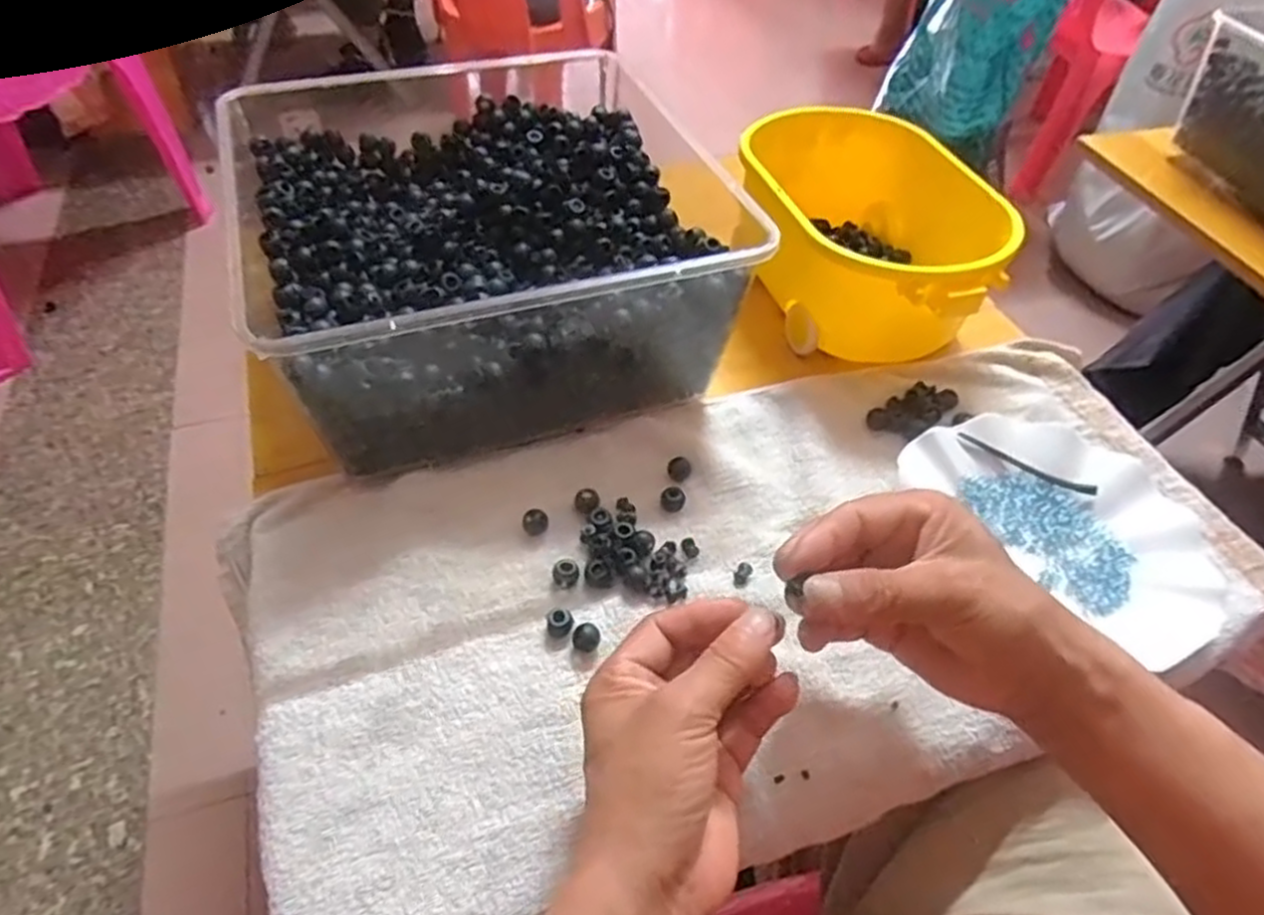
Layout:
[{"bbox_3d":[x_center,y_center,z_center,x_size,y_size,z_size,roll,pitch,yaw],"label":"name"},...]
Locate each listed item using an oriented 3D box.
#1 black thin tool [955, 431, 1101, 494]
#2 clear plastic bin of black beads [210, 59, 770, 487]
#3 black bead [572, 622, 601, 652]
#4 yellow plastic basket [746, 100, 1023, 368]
[{"bbox_3d":[0.261,0.005,0.505,0.089,0.007,0.010,26,52,18],"label":"black thin tool"},{"bbox_3d":[-0.098,-0.140,0.539,0.275,0.142,0.284,-14,51,-16],"label":"clear plastic bin of black beads"},{"bbox_3d":[-0.025,0.100,0.420,0.015,0.010,0.013,13,49,8],"label":"black bead"},{"bbox_3d":[0.179,-0.169,0.601,0.190,0.104,0.223,5,49,0],"label":"yellow plastic basket"}]

